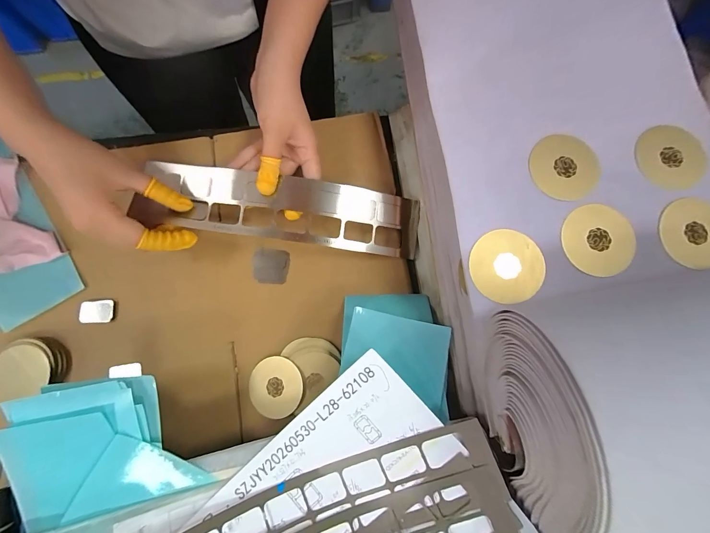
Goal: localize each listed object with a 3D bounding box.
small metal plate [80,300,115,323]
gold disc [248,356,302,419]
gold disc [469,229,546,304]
[{"bbox_3d":[-0.284,0.049,0.337,0.031,0.005,0.024,-5,81,-1],"label":"small metal plate"},{"bbox_3d":[-0.084,0.126,0.323,0.058,0.004,0.058,-3,76,13],"label":"gold disc"},{"bbox_3d":[0.121,0.000,0.247,0.056,0.008,0.057,0,83,3],"label":"gold disc"}]

